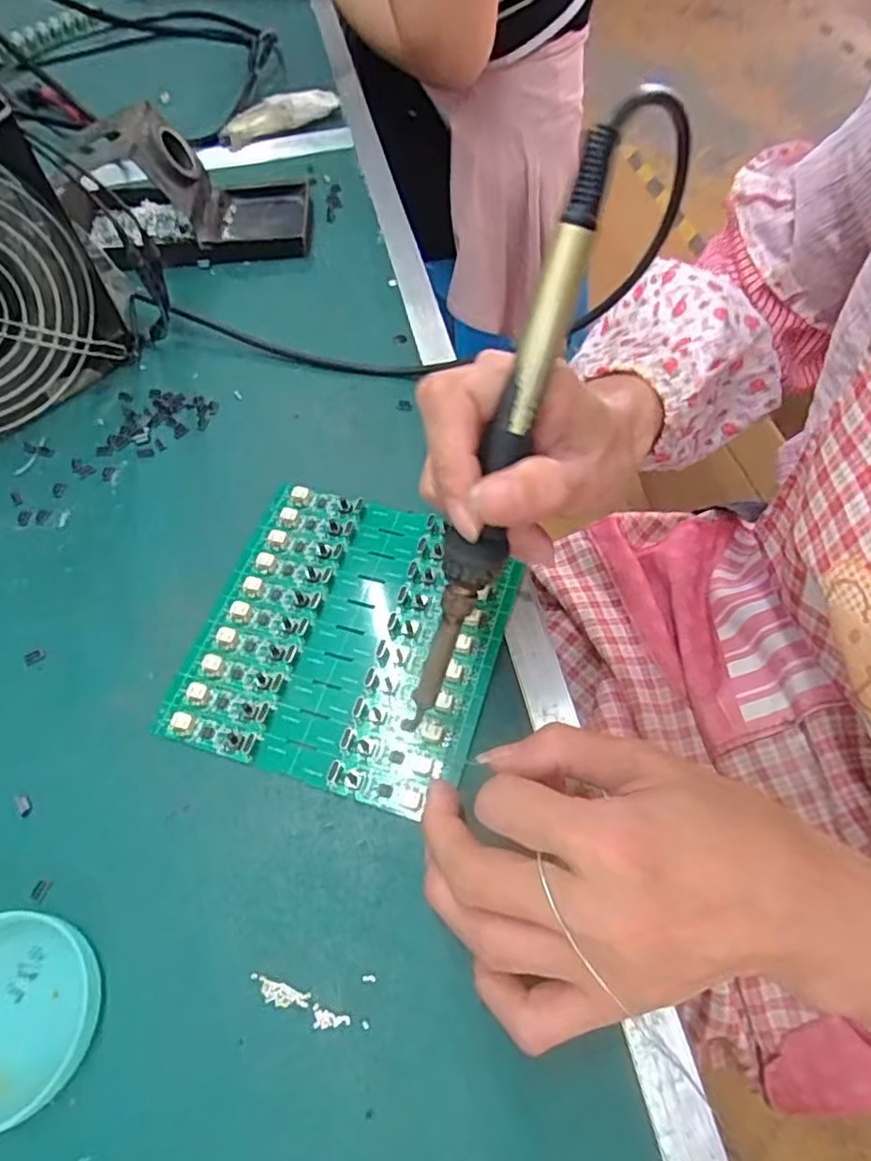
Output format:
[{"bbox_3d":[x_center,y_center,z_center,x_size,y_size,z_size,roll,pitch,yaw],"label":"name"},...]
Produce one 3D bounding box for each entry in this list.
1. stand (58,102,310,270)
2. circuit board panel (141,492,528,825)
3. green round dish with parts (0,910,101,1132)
[{"bbox_3d":[-0.169,-0.263,0.442,0.159,0.068,0.077,-6,59,-1],"label":"stand"},{"bbox_3d":[-0.039,0.022,0.306,0.134,0.010,0.140,16,61,10],"label":"circuit board panel"},{"bbox_3d":[-0.153,0.153,0.232,0.060,0.013,0.063,-1,59,2],"label":"green round dish with parts"}]

